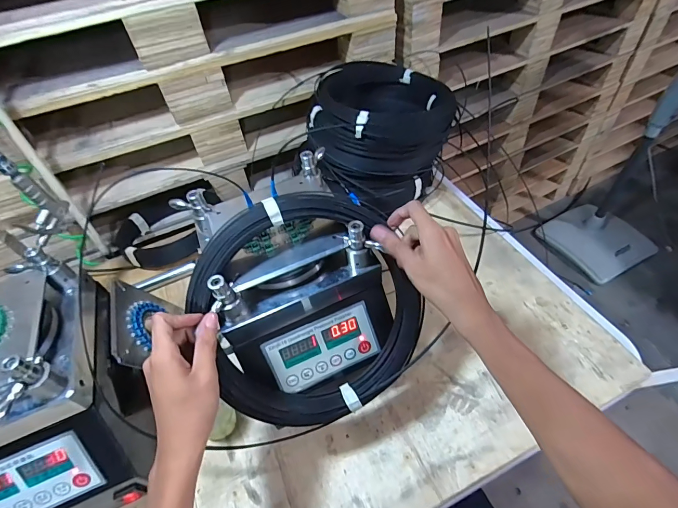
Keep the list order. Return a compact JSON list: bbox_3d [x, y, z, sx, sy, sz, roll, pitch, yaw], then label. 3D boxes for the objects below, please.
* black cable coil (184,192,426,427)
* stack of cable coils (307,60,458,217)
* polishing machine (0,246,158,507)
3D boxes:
[{"bbox_3d":[-0.034,0.070,0.470,0.267,0.290,0.050,-21,11,-11],"label":"black cable coil"},{"bbox_3d":[0.098,-0.283,0.813,0.276,0.210,0.336,13,53,18],"label":"stack of cable coils"},{"bbox_3d":[-0.417,0.205,0.501,0.217,0.280,0.271,-23,51,-11],"label":"polishing machine"}]

